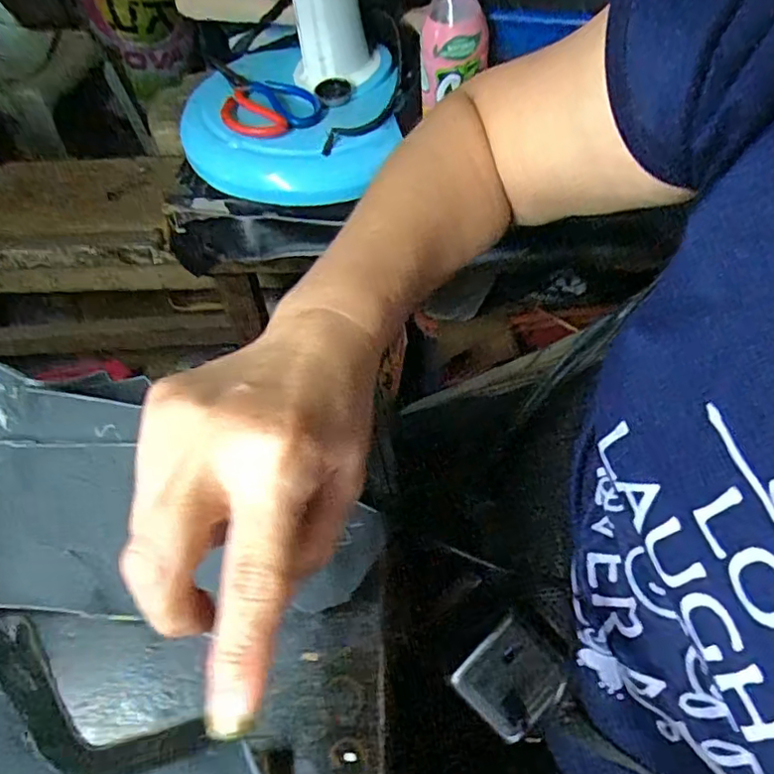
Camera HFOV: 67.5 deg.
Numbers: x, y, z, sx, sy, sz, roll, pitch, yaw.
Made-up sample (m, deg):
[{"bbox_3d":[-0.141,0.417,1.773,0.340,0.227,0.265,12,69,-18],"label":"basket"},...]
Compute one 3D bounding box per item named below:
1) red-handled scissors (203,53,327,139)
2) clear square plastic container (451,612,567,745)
[{"bbox_3d":[-0.143,-0.347,0.661,0.104,0.030,0.221,-15,55,-7],"label":"red-handled scissors"},{"bbox_3d":[0.064,0.148,0.296,0.051,0.008,0.047,-38,83,-4],"label":"clear square plastic container"}]

